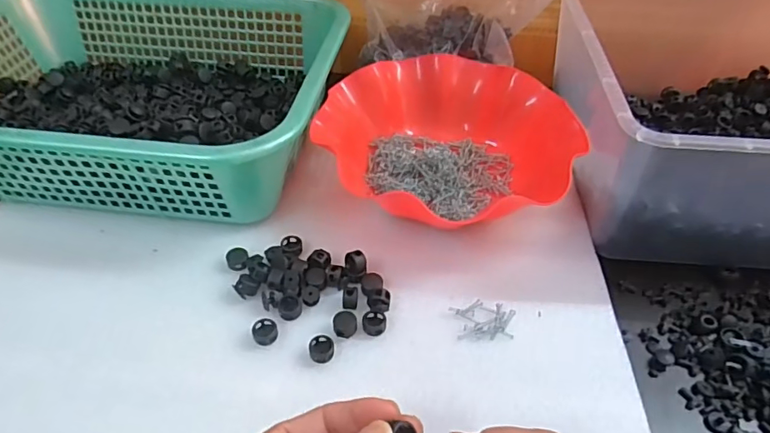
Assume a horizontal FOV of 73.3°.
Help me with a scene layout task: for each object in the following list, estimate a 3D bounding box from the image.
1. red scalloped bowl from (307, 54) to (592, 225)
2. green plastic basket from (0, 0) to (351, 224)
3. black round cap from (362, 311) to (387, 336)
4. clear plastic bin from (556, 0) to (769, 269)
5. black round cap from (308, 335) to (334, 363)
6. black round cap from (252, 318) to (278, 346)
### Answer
[{"bbox_3d":[0.056,-0.069,0.475,0.204,0.060,0.208,1,46,-1],"label":"red scalloped bowl"},{"bbox_3d":[-0.238,-0.131,0.498,0.382,0.104,0.294,5,46,3],"label":"green plastic basket"},{"bbox_3d":[-0.008,0.077,0.372,0.016,0.006,0.018,7,48,4],"label":"black round cap"},{"bbox_3d":[0.308,-0.100,0.463,0.288,0.138,0.297,6,46,4],"label":"clear plastic bin"},{"bbox_3d":[-0.044,0.092,0.356,0.017,0.008,0.019,-3,46,-5],"label":"black round cap"},{"bbox_3d":[-0.085,0.081,0.365,0.017,0.008,0.018,1,46,-1],"label":"black round cap"}]

